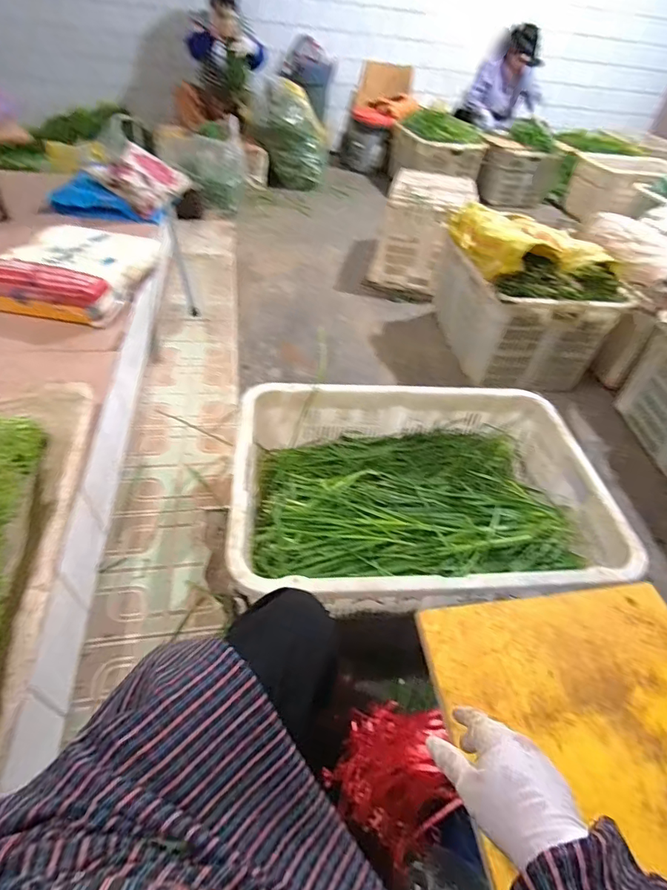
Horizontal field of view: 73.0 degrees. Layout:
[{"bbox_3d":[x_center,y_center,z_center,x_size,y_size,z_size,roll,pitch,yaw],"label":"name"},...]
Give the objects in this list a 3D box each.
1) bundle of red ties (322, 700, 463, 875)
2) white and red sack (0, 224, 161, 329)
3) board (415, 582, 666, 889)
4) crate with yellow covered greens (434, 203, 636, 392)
[{"bbox_3d":[0.067,0.406,0.551,0.132,0.154,0.121,27,48,19],"label":"bundle of red ties"},{"bbox_3d":[-0.645,-0.453,1.138,0.299,0.097,0.367,6,44,-1],"label":"white and red sack"},{"bbox_3d":[0.320,0.356,0.481,0.370,0.017,0.407,-3,45,-11],"label":"board"},{"bbox_3d":[0.681,-0.558,1.643,0.480,0.406,0.569,2,45,-6],"label":"crate with yellow covered greens"}]

